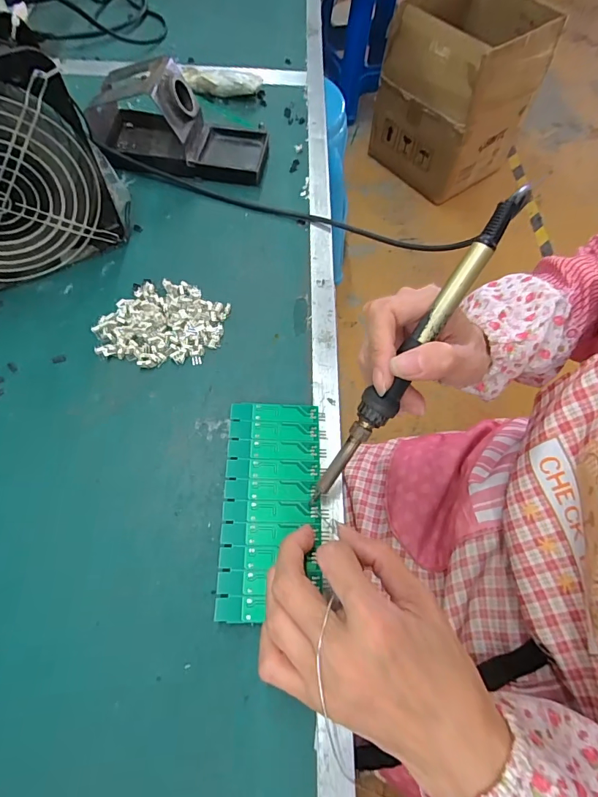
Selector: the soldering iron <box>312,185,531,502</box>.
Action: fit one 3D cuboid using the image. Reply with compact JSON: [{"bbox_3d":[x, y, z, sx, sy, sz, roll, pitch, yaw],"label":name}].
[{"bbox_3d":[0.065,-0.026,0.241,0.019,0.015,0.204,33,100,13],"label":"soldering iron"}]

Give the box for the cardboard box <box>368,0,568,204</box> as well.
[{"bbox_3d":[0.541,-1.028,1.422,0.410,0.445,0.474,40,69,16],"label":"cardboard box"}]

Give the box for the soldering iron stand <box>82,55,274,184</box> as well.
[{"bbox_3d":[-0.112,-0.270,0.403,0.159,0.071,0.085,6,64,0],"label":"soldering iron stand"}]

